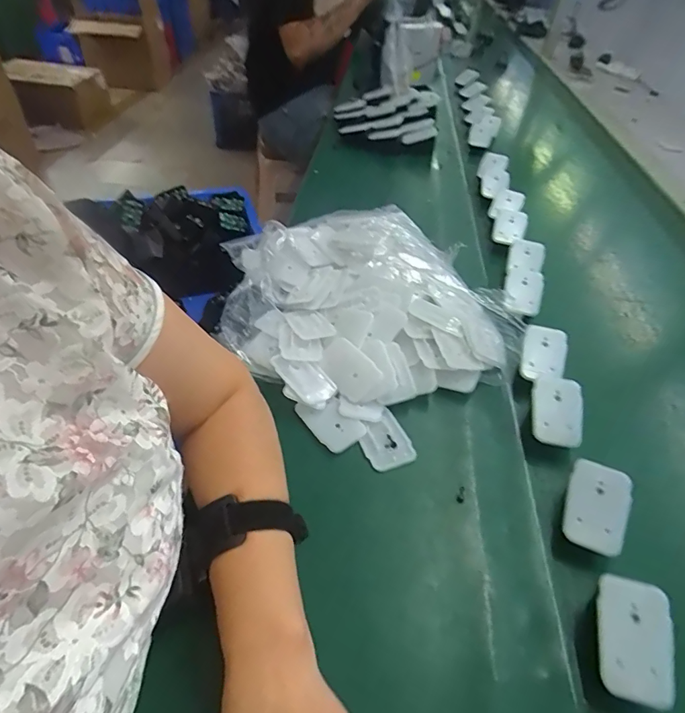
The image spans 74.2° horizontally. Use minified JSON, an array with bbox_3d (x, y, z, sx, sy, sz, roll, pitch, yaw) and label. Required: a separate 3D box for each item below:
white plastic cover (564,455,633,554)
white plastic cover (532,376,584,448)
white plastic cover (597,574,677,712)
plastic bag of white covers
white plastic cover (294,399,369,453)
[{"bbox_3d":[0.207,0.121,0.369,0.045,0.007,0.069,10,63,37],"label":"white plastic cover"},{"bbox_3d":[0.209,0.053,0.441,0.043,0.009,0.067,3,73,16],"label":"white plastic cover"},{"bbox_3d":[0.195,0.188,0.301,0.047,0.006,0.070,10,70,8],"label":"white plastic cover"},{"bbox_3d":[0.000,-0.076,0.539,0.298,0.076,0.320,-14,48,-16],"label":"plastic bag of white covers"},{"bbox_3d":[-0.012,0.063,0.445,0.041,0.006,0.066,-40,65,-18],"label":"white plastic cover"}]

